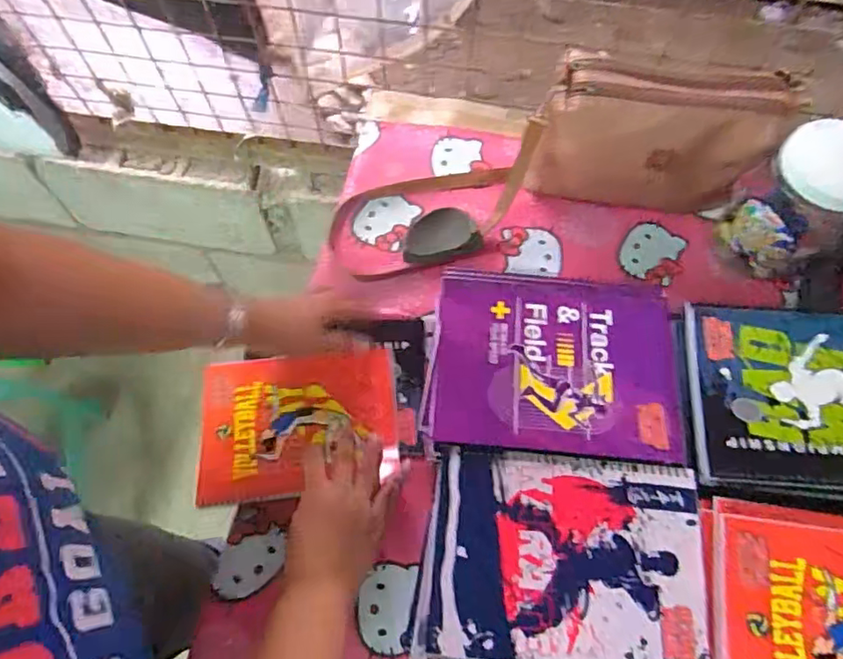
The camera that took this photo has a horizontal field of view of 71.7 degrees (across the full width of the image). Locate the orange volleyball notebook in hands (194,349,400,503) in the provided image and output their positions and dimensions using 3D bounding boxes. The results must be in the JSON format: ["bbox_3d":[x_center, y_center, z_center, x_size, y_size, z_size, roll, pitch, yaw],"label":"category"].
[{"bbox_3d":[-0.126,0.097,0.594,0.196,0.016,0.141,-4,66,-1],"label":"orange volleyball notebook in hands"}]

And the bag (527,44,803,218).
[{"bbox_3d":[0.246,-0.204,0.639,0.248,0.177,0.065,6,66,3],"label":"bag"}]

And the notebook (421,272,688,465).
[{"bbox_3d":[0.112,0.026,0.492,0.203,0.013,0.158,4,66,3],"label":"notebook"}]

